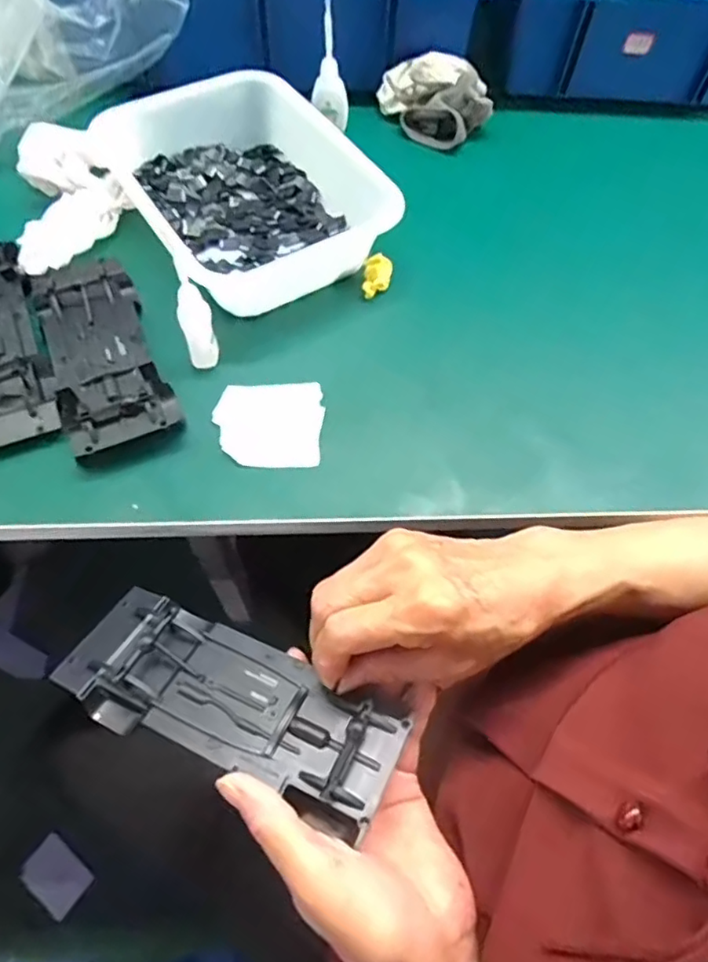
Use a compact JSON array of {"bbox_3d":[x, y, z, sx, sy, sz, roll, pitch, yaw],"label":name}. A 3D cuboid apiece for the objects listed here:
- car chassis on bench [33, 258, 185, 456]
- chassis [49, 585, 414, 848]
[{"bbox_3d":[-0.194,-0.107,0.452,0.077,0.022,0.191,-20,64,-14],"label":"car chassis on bench"},{"bbox_3d":[-0.071,0.117,0.325,0.191,0.025,0.070,18,60,20],"label":"chassis"}]

